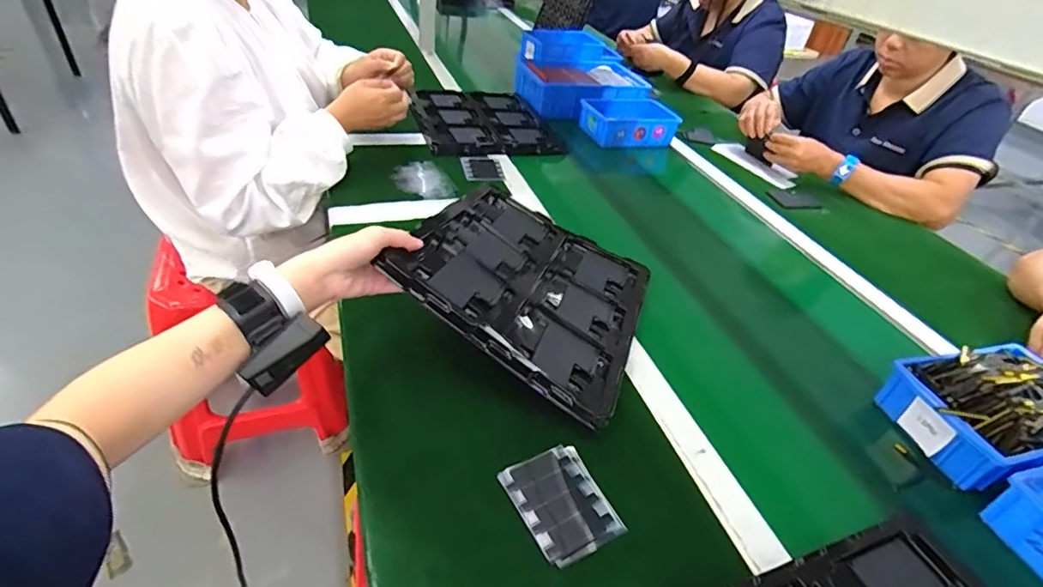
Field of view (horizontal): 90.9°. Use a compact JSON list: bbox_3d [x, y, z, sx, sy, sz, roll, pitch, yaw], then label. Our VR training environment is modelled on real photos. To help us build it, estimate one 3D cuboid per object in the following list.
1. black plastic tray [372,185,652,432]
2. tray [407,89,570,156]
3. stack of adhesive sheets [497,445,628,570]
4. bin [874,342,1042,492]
[{"bbox_3d":[0.019,-0.020,0.639,0.279,0.025,0.325,34,33,-1],"label":"black plastic tray"},{"bbox_3d":[-0.083,-0.377,1.102,0.276,0.030,0.313,-5,42,-17],"label":"tray"},{"bbox_3d":[0.035,0.185,0.457,0.078,0.007,0.095,-15,45,-26],"label":"stack of adhesive sheets"},{"bbox_3d":[0.530,0.132,0.571,0.202,0.072,0.136,-5,42,-17],"label":"bin"}]

